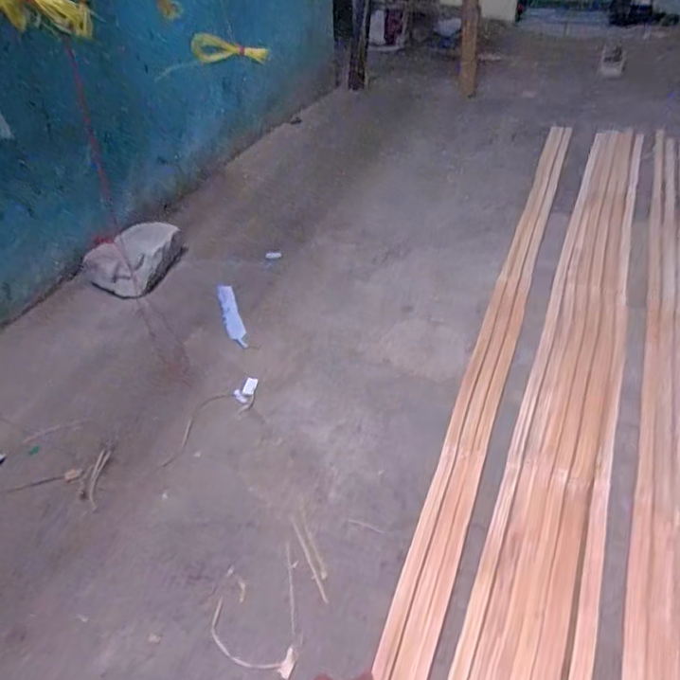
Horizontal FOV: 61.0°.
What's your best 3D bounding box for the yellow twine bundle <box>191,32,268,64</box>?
[{"bbox_3d":[-0.138,-0.368,0.735,0.109,0.033,0.024,-15,37,-38],"label":"yellow twine bundle"}]

